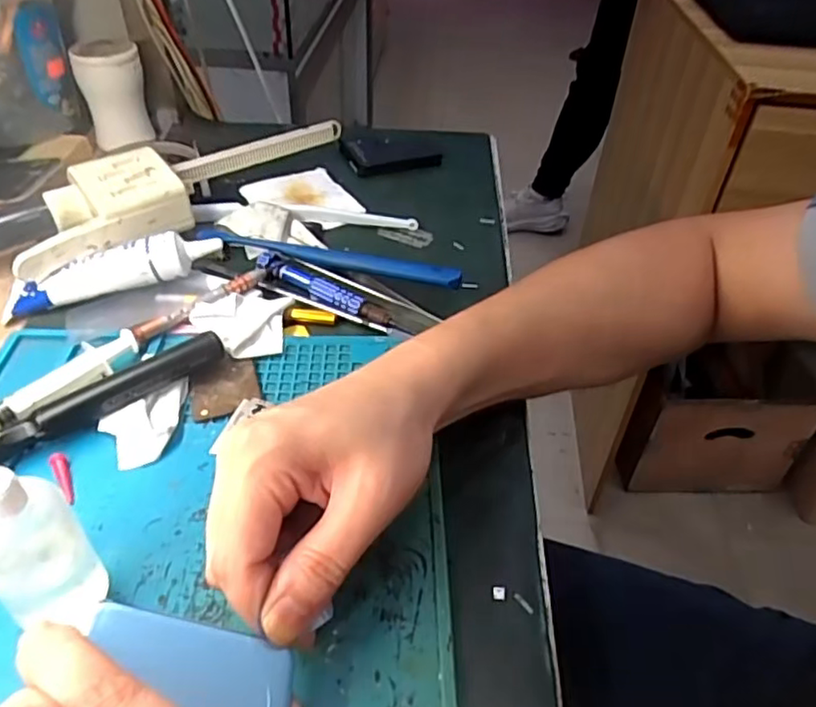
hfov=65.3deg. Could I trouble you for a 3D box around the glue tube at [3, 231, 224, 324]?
[{"bbox_3d":[-0.187,-0.055,0.405,0.129,0.028,0.025,-9,44,-15],"label":"glue tube"}]

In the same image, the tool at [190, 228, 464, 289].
[{"bbox_3d":[-0.056,-0.065,0.433,0.186,0.019,0.015,13,43,10],"label":"tool"}]

